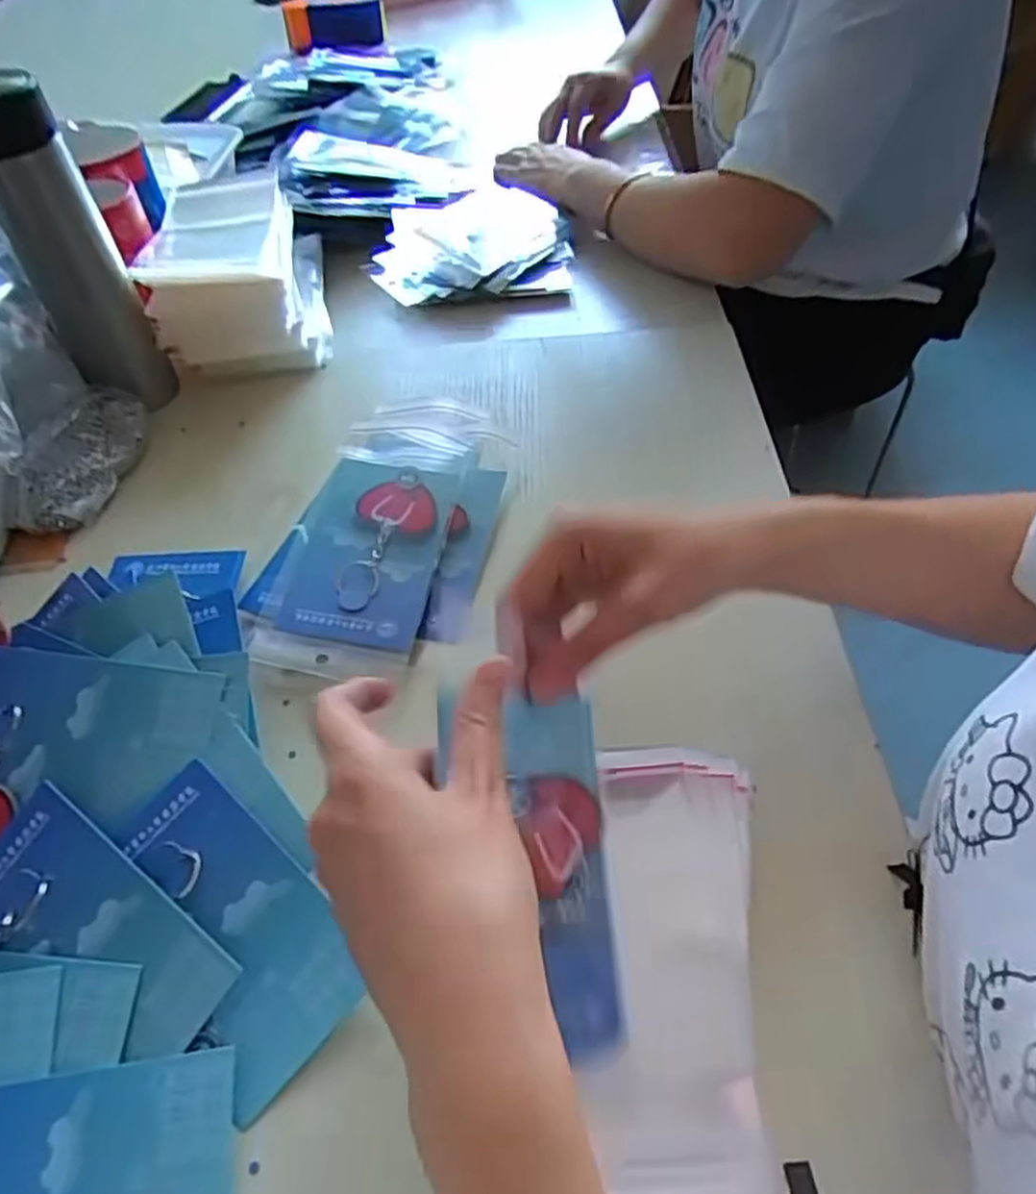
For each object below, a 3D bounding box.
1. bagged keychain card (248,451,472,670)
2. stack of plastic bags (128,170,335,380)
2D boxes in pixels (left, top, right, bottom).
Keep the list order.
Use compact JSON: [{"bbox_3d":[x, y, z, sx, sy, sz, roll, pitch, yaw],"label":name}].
[{"bbox_3d":[-0.096,-0.031,0.479,0.097,0.021,0.176,10,57,6],"label":"bagged keychain card"},{"bbox_3d":[-0.248,-0.295,0.676,0.132,0.087,0.237,-13,51,-6],"label":"stack of plastic bags"}]

